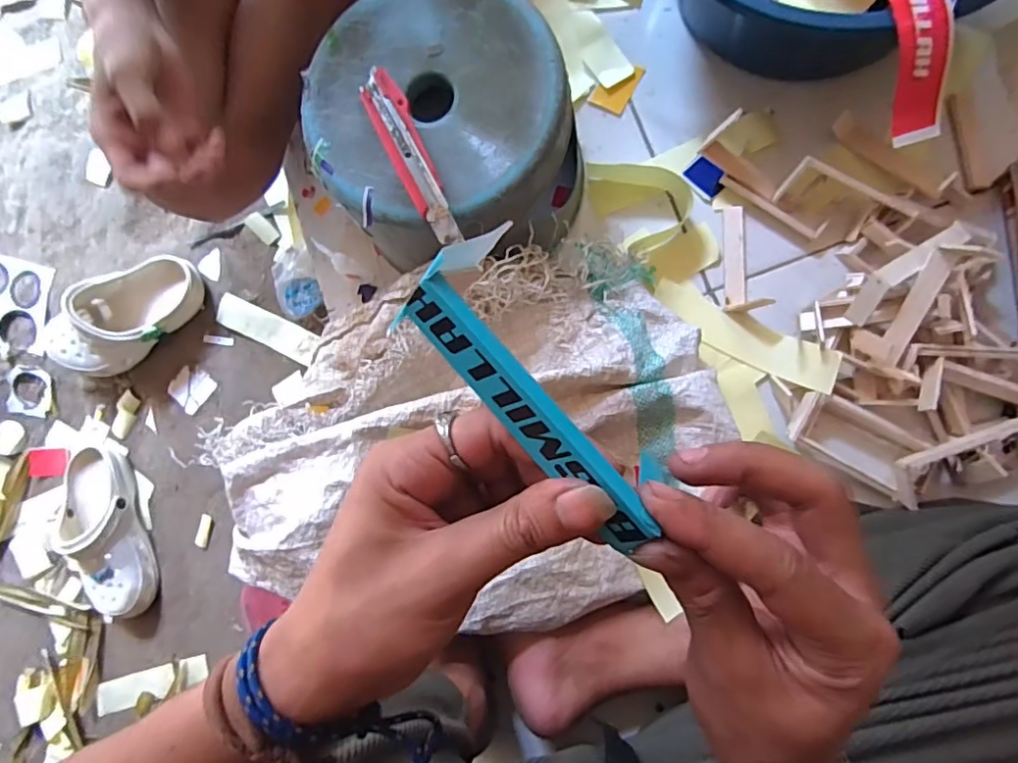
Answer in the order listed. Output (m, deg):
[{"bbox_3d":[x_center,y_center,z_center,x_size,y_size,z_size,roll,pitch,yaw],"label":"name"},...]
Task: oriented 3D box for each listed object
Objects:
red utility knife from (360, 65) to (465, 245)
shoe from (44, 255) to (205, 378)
[{"bbox_3d":[-0.083,-0.183,0.454,0.035,0.014,0.167,-23,82,4],"label":"red utility knife"},{"bbox_3d":[-0.533,-0.093,0.763,0.243,0.074,0.108,-31,81,3],"label":"shoe"}]

